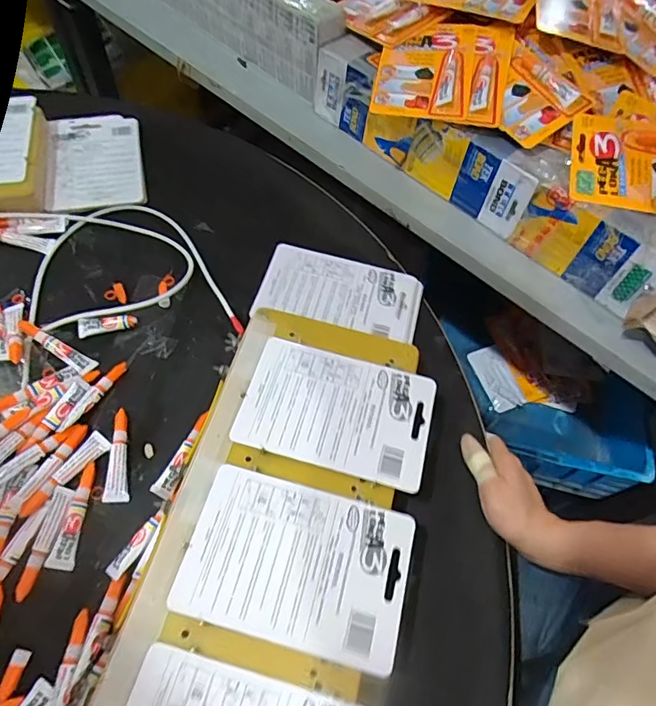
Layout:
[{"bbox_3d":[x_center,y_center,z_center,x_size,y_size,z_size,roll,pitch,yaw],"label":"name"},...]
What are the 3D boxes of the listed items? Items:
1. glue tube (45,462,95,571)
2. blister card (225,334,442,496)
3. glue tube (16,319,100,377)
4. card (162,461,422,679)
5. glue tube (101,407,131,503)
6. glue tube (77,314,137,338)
[{"bbox_3d":[-0.205,0.131,0.407,0.017,0.009,0.084,7,59,0],"label":"glue tube"},{"bbox_3d":[0.009,0.048,0.439,0.161,0.004,0.110,15,58,6],"label":"blister card"},{"bbox_3d":[-0.265,-0.006,0.483,0.085,0.015,0.018,26,61,11],"label":"glue tube"},{"bbox_3d":[-0.022,0.155,0.373,0.162,0.004,0.110,15,58,5],"label":"card"},{"bbox_3d":[-0.187,0.089,0.437,0.021,0.008,0.082,-7,60,-8],"label":"glue tube"},{"bbox_3d":[-0.224,-0.028,0.506,0.058,0.014,0.015,-6,60,-8],"label":"glue tube"}]

